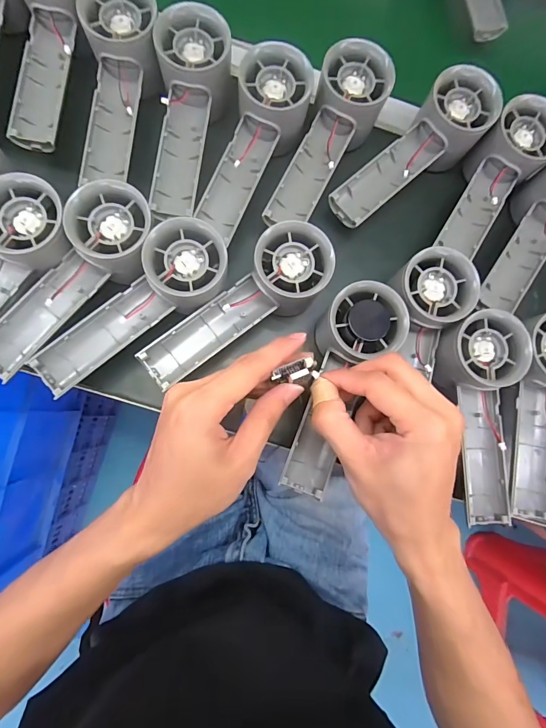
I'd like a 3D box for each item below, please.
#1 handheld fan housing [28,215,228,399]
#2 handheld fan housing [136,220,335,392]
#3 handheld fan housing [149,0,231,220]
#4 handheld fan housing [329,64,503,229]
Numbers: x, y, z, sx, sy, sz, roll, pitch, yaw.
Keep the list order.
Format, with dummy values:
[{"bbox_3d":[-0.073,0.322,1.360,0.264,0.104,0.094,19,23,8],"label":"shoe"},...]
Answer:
[{"bbox_3d":[-0.102,-0.040,0.269,0.156,0.031,0.054,-38,88,3],"label":"handheld fan housing"},{"bbox_3d":[-0.022,-0.038,0.271,0.155,0.030,0.057,-44,89,-9],"label":"handheld fan housing"},{"bbox_3d":[-0.063,-0.192,0.283,0.055,0.035,0.152,2,83,-6],"label":"handheld fan housing"},{"bbox_3d":[0.114,-0.174,0.315,0.154,0.052,0.051,-40,88,3],"label":"handheld fan housing"}]

